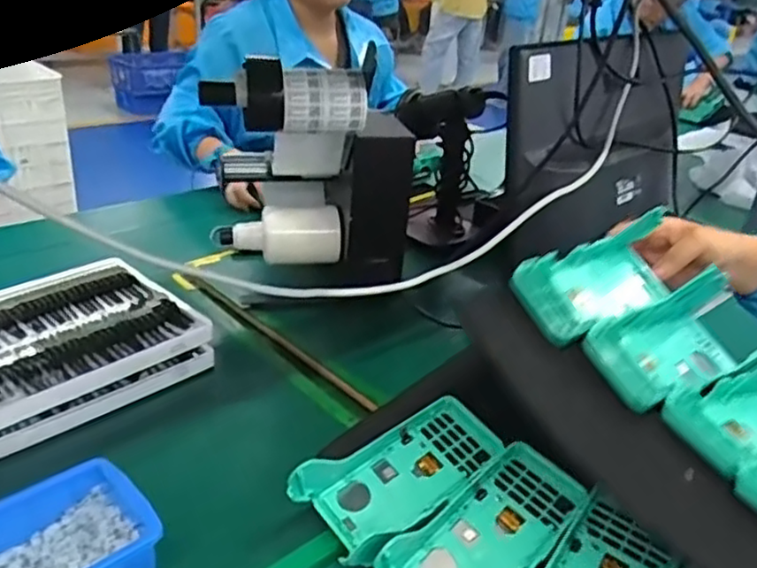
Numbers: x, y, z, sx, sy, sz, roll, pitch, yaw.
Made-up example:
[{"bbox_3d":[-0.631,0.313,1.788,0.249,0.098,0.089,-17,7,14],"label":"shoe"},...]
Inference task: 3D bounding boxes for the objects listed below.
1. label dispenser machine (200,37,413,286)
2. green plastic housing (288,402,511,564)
[{"bbox_3d":[-0.073,-0.134,0.783,0.216,0.239,0.216,2,21,-3],"label":"label dispenser machine"},{"bbox_3d":[0.017,0.144,0.530,0.166,0.048,0.089,-32,56,-27],"label":"green plastic housing"}]

